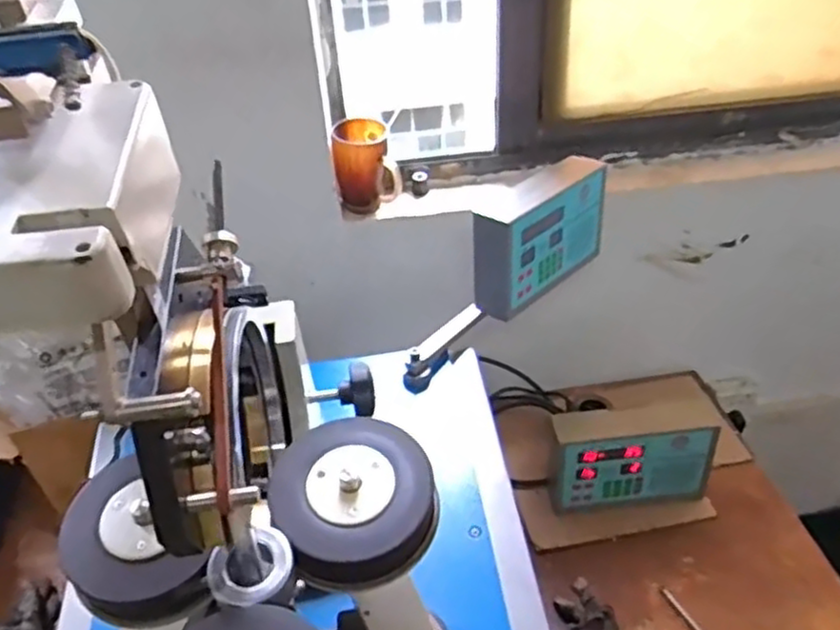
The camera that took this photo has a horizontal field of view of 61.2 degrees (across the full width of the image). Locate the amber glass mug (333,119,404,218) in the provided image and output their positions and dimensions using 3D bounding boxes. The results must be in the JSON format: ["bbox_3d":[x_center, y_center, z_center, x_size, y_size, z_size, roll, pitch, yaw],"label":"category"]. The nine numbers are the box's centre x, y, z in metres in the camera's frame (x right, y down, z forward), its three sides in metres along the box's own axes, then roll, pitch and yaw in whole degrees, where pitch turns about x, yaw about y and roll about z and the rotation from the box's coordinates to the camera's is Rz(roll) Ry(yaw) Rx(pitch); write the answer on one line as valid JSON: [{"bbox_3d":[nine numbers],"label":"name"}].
[{"bbox_3d":[-0.076,-0.211,1.020,0.088,0.118,0.072,-6,38,-3],"label":"amber glass mug"}]

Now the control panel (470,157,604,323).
[{"bbox_3d":[0.163,-0.109,0.970,0.066,0.135,0.229,29,48,35],"label":"control panel"}]

